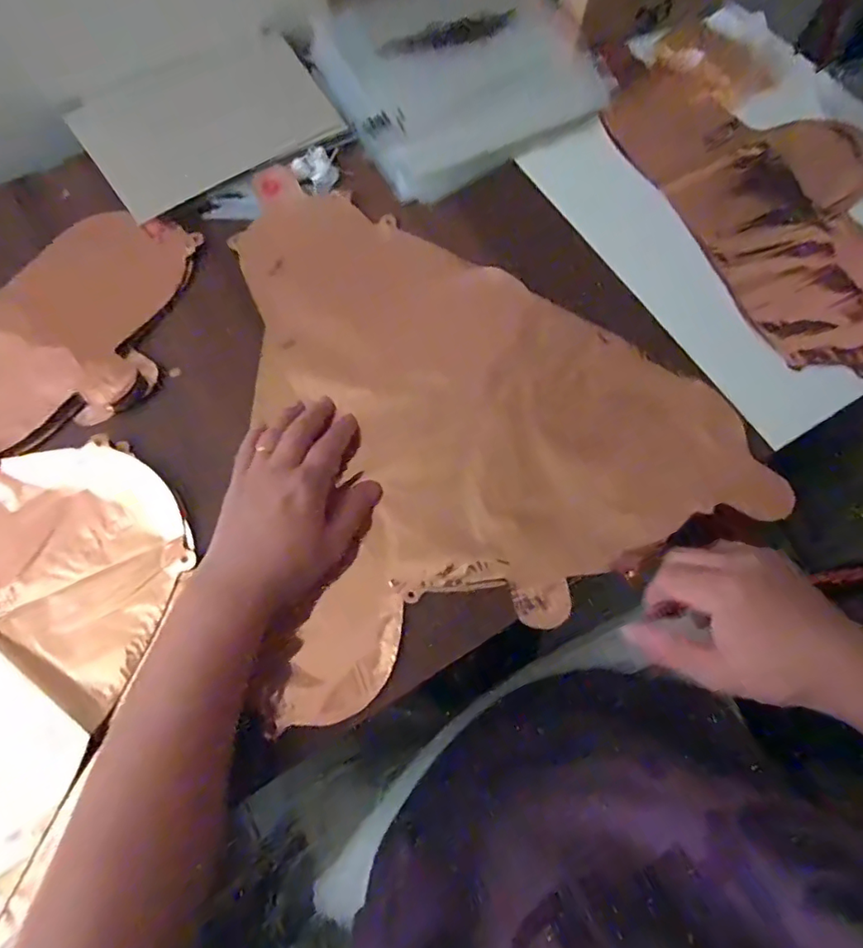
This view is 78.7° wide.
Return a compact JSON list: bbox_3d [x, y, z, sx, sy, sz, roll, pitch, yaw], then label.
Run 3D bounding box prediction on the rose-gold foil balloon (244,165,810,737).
[{"bbox_3d":[0.010,-0.083,0.420,0.370,0.015,0.404,-21,72,-8],"label":"rose-gold foil balloon"}]

